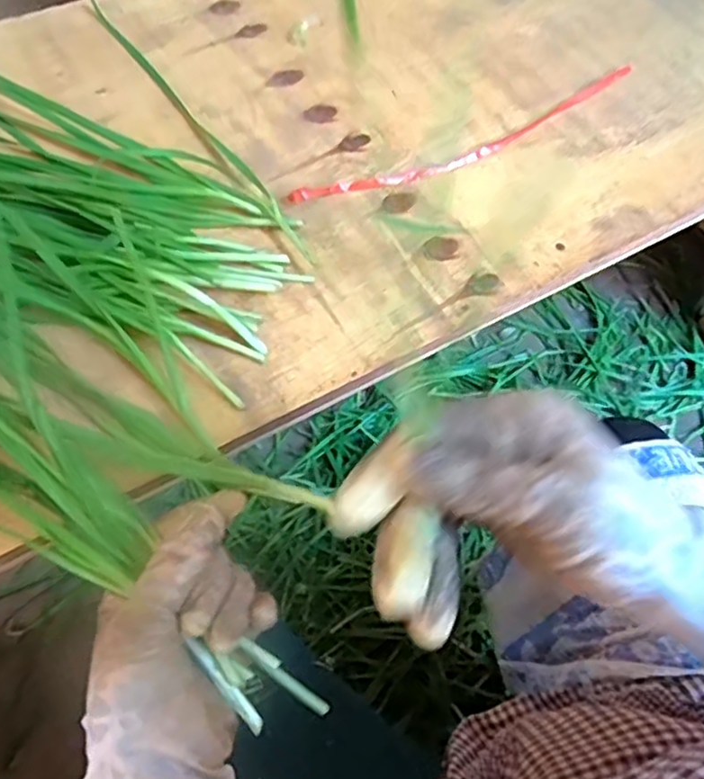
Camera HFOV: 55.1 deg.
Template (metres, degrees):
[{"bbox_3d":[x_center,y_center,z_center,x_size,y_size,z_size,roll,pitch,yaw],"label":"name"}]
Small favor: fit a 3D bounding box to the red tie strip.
[{"bbox_3d":[0.100,-0.191,0.518,0.315,0.008,0.031,-26,64,-17],"label":"red tie strip"}]

